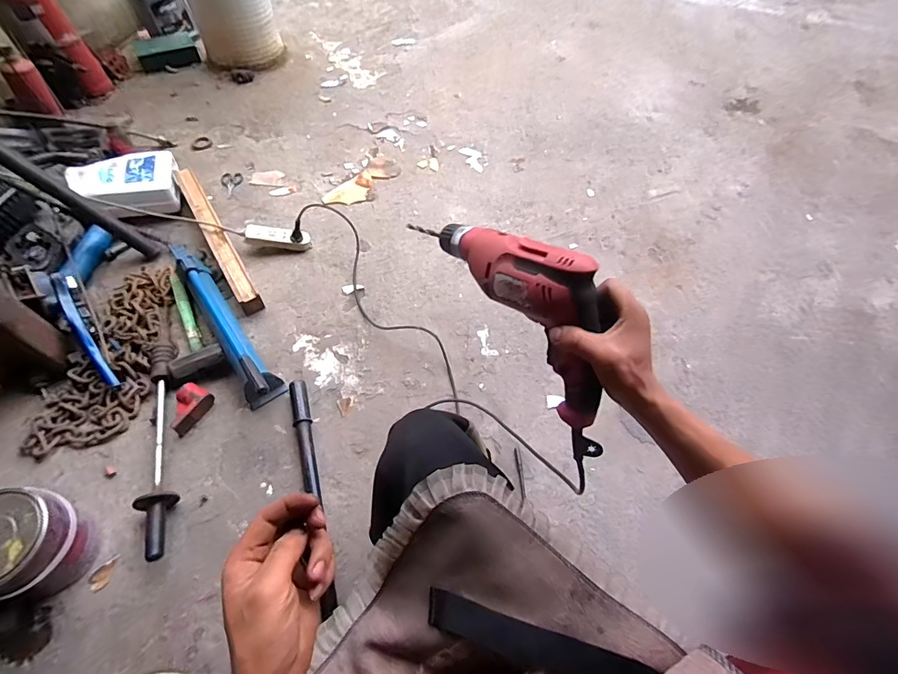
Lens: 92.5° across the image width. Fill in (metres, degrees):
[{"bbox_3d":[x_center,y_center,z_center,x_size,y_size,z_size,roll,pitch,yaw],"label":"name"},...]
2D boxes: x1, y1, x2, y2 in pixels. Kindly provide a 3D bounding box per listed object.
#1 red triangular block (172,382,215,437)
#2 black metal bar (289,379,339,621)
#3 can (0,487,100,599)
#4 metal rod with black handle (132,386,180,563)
[{"bbox_3d":[-0.602,0.164,0.987,0.075,0.042,0.112,20,58,11],"label":"red triangular block"},{"bbox_3d":[-0.294,0.310,0.918,0.037,0.027,0.499,-14,58,-11],"label":"black metal bar"},{"bbox_3d":[-0.753,0.377,0.779,0.170,0.175,0.159,1,57,-1],"label":"can"},{"bbox_3d":[-0.626,0.272,0.919,0.073,0.059,0.395,-17,59,-13],"label":"metal rod with black handle"}]

